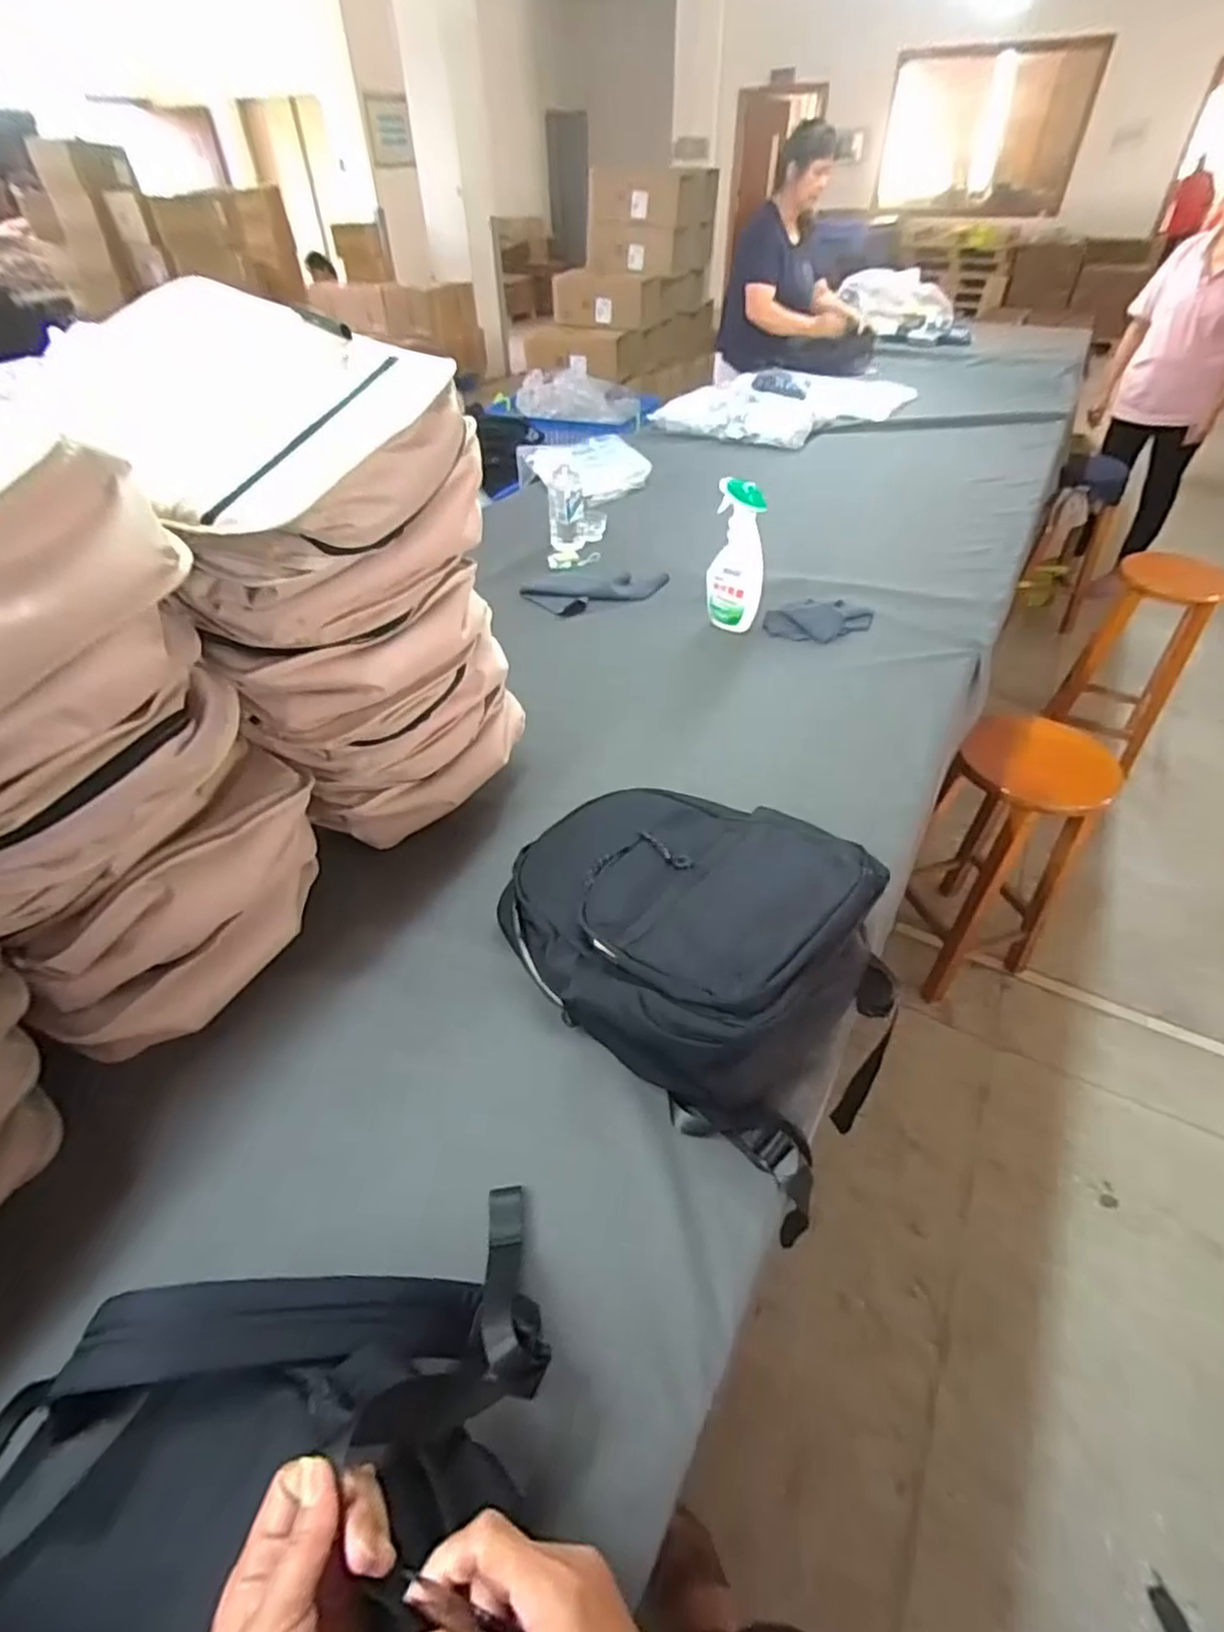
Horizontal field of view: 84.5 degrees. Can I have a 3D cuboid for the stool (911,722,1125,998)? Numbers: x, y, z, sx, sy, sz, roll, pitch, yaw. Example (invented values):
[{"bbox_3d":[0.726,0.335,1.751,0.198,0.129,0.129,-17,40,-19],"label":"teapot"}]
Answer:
[{"bbox_3d":[0.875,0.099,1.535,0.315,0.635,0.408,31,52,30],"label":"stool"}]

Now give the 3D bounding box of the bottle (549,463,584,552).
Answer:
[{"bbox_3d":[-0.098,-0.666,1.469,0.077,0.149,0.065,-6,44,-5],"label":"bottle"}]

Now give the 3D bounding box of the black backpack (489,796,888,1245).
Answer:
[{"bbox_3d":[0.085,0.100,0.706,0.409,0.142,0.335,29,51,28],"label":"black backpack"}]

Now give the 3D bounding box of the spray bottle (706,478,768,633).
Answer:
[{"bbox_3d":[0.232,-0.466,1.218,0.106,0.253,0.060,22,40,23],"label":"spray bottle"}]

